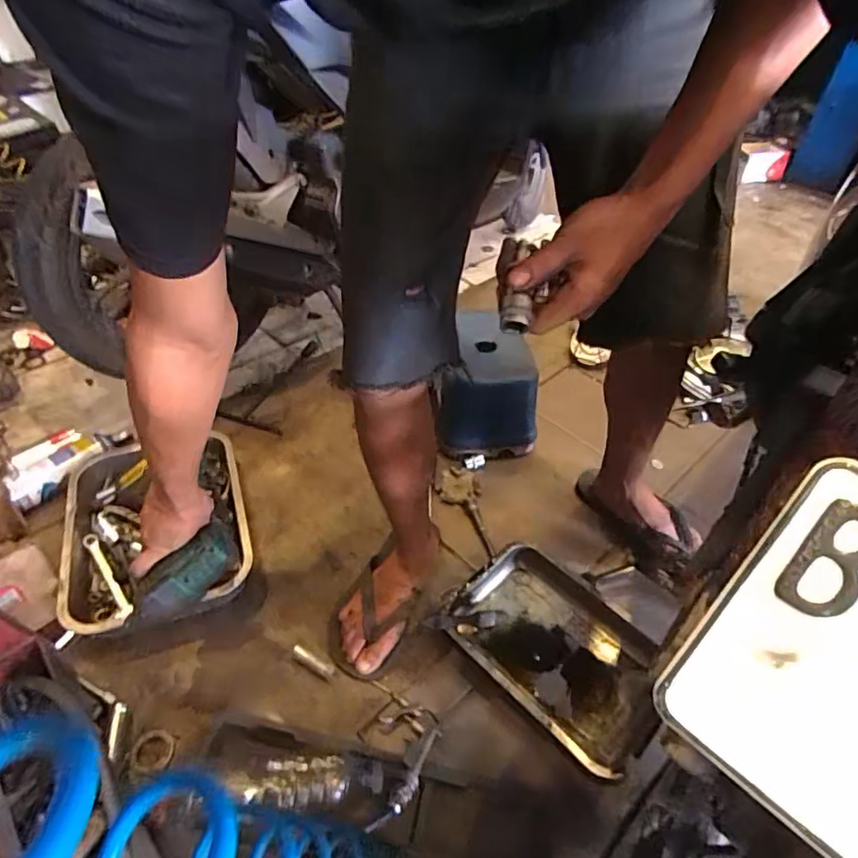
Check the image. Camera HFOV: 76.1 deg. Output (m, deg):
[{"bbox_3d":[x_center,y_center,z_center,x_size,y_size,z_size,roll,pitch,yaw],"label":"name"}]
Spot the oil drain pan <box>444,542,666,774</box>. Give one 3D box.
[{"bbox_3d":[0.180,0.311,0.780,0.291,0.058,0.209,32,50,28],"label":"oil drain pan"}]

